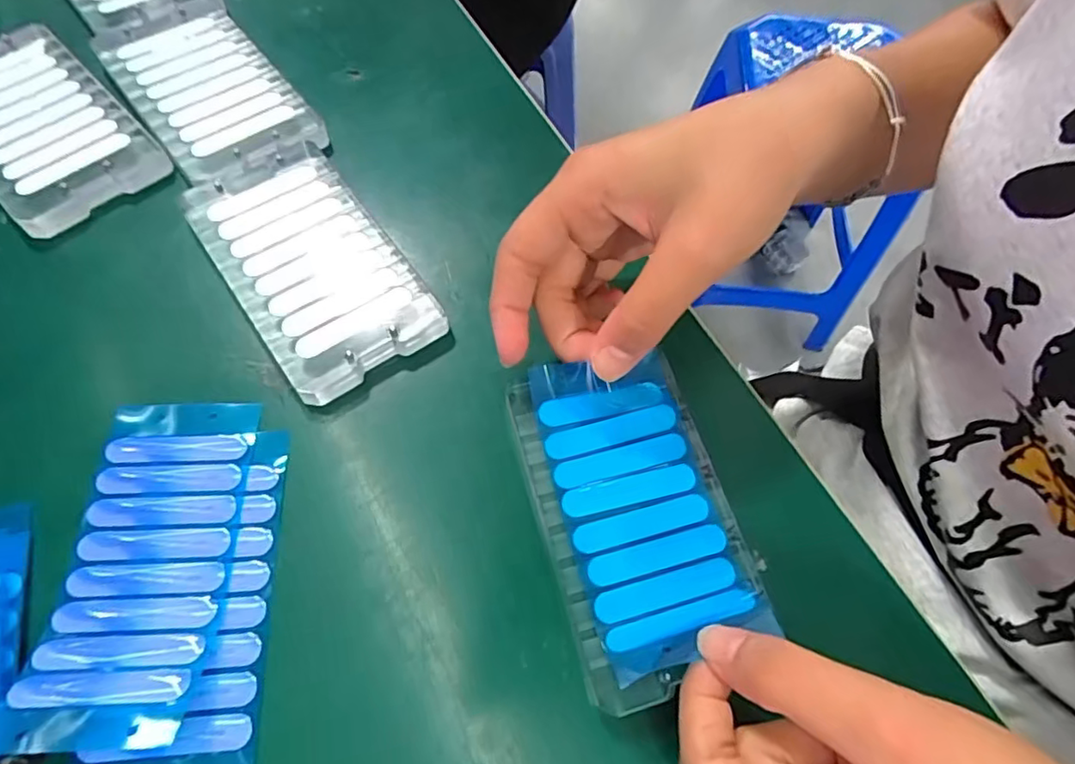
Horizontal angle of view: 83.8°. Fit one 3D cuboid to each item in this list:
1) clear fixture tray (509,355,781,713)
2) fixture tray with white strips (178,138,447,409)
[{"bbox_3d":[0.034,0.044,0.223,0.068,0.020,0.123,-13,66,-9],"label":"clear fixture tray"},{"bbox_3d":[-0.101,-0.054,0.264,0.067,0.010,0.120,-33,71,-16],"label":"fixture tray with white strips"}]

